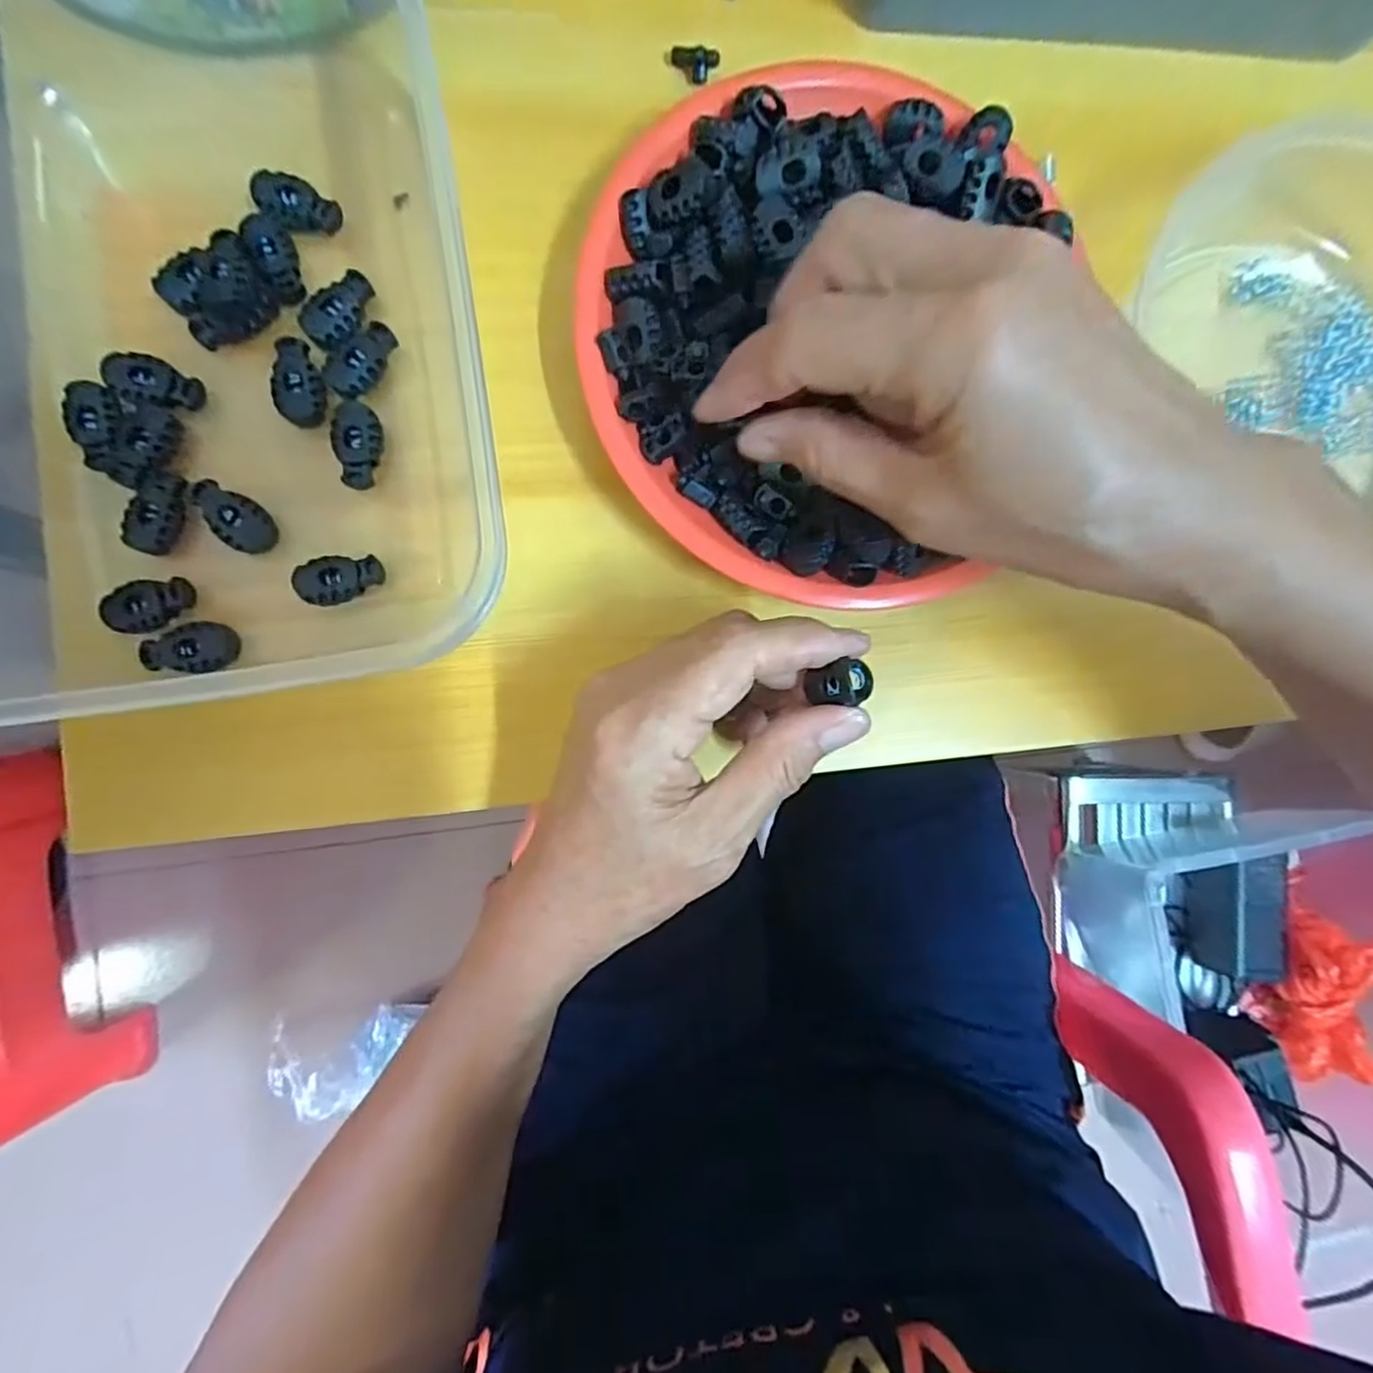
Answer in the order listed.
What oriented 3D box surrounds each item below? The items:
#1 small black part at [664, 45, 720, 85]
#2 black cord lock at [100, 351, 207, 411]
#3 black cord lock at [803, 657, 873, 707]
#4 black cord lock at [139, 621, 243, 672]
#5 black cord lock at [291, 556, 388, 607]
[{"bbox_3d":[0.002,-0.243,0.261,0.021,0.009,0.007,19,86,10],"label":"small black part"},{"bbox_3d":[-0.182,-0.104,0.230,0.028,0.007,0.016,18,86,-7],"label":"black cord lock"},{"bbox_3d":[0.048,-0.001,0.211,0.017,0.016,0.013,-5,89,-8],"label":"black cord lock"},{"bbox_3d":[-0.173,-0.013,0.234,0.027,0.009,0.017,1,88,-7],"label":"black cord lock"},{"bbox_3d":[-0.123,-0.038,0.239,0.028,0.012,0.018,-3,89,-8],"label":"black cord lock"}]

